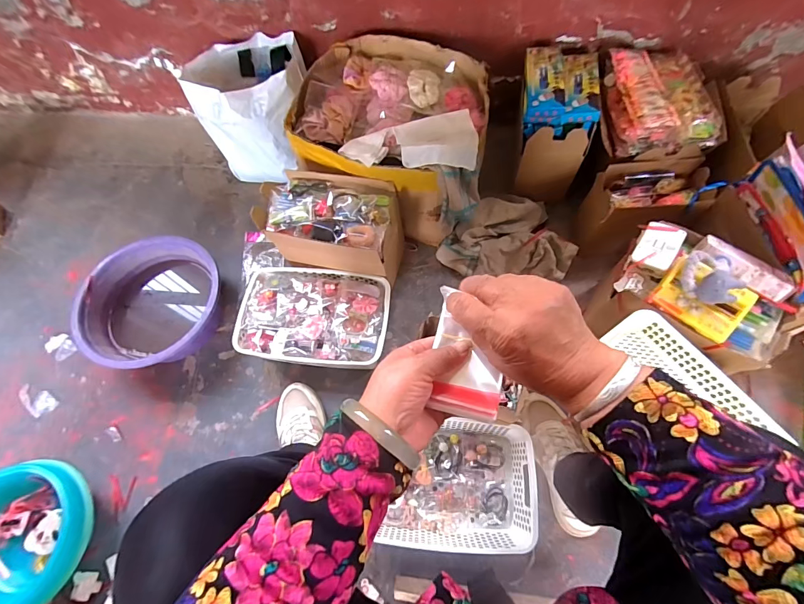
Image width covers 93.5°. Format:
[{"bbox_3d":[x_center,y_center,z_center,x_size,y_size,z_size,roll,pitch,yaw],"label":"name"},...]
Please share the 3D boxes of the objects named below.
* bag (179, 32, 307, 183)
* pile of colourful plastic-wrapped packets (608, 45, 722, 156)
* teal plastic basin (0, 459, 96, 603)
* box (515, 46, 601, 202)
[{"bbox_3d":[-0.345,-0.459,0.926,0.249,0.254,0.236,-15,67,-5],"label":"bag"},{"bbox_3d":[0.523,-0.418,0.775,0.190,0.061,0.254,0,66,1],"label":"pile of colourful plastic-wrapped packets"},{"bbox_3d":[-0.644,0.408,0.661,0.224,0.106,0.228,-1,66,1],"label":"teal plastic basin"},{"bbox_3d":[0.330,-0.429,0.831,0.145,0.146,0.252,4,66,3],"label":"box"}]

